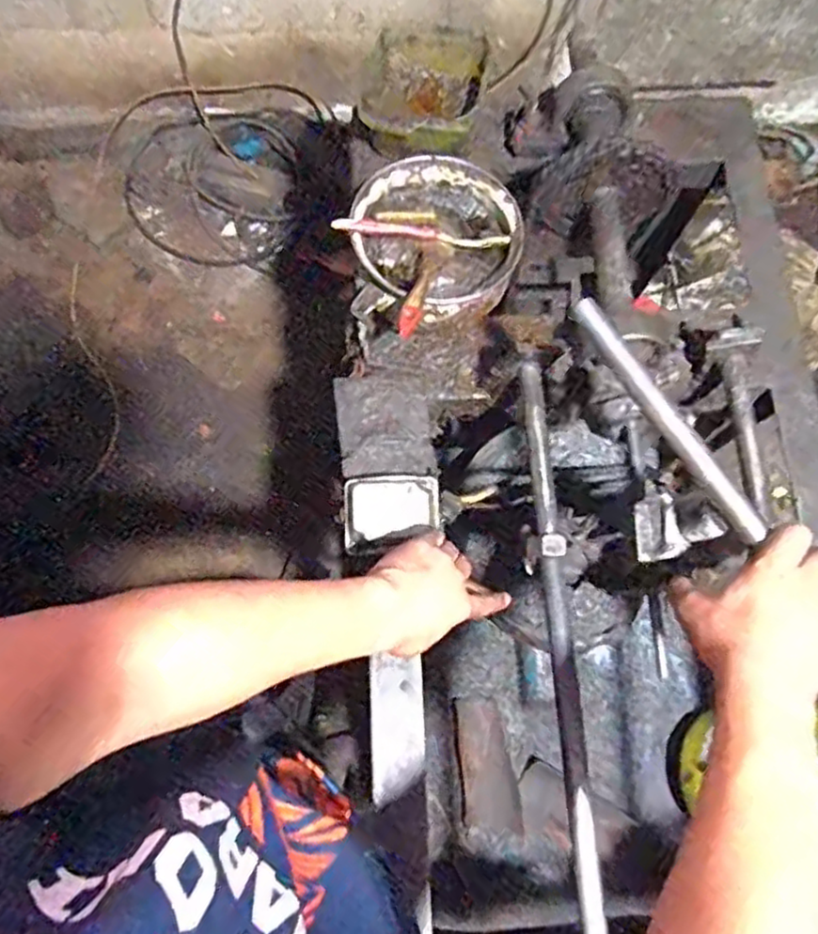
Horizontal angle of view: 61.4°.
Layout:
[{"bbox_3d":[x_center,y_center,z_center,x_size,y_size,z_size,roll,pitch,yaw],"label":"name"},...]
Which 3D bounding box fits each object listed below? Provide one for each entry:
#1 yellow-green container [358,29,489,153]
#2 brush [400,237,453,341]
[{"bbox_3d":[0.013,-0.422,0.797,0.133,0.071,0.146,8,73,1],"label":"yellow-green container"},{"bbox_3d":[0.013,-0.178,0.676,0.026,0.019,0.136,17,55,3],"label":"brush"}]

